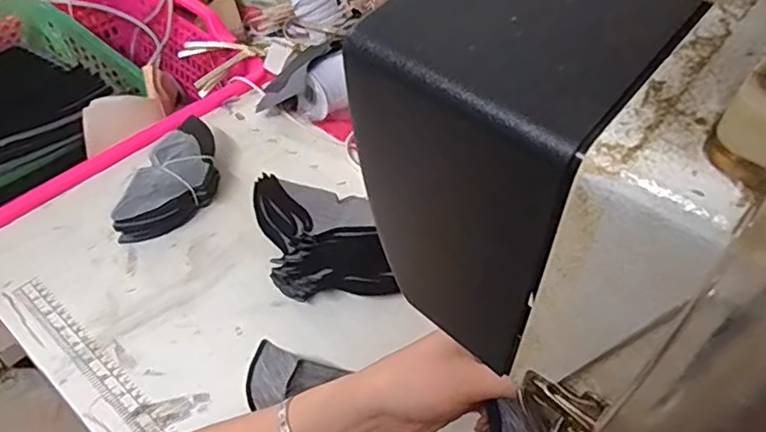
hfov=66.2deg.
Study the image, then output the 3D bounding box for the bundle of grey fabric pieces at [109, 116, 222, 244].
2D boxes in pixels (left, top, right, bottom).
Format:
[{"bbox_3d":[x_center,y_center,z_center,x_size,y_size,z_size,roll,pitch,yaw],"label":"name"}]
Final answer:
[{"bbox_3d":[-0.233,-0.038,0.673,0.082,0.052,0.167,10,48,5],"label":"bundle of grey fabric pieces"}]

